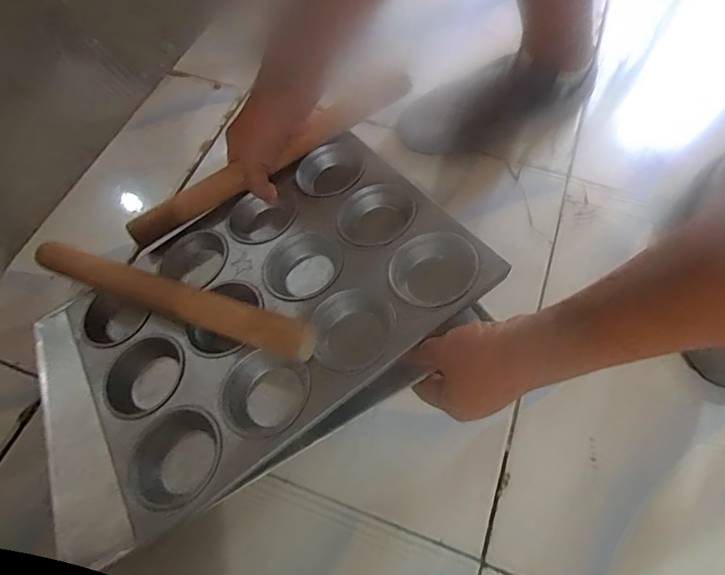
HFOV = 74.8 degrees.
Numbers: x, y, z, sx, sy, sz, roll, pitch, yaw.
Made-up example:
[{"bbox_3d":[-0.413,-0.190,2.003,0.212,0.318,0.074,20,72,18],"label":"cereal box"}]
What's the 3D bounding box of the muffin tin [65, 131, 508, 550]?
[{"bbox_3d":[-0.081,0.009,0.406,0.318,0.032,0.242,-34,55,-7],"label":"muffin tin"}]

